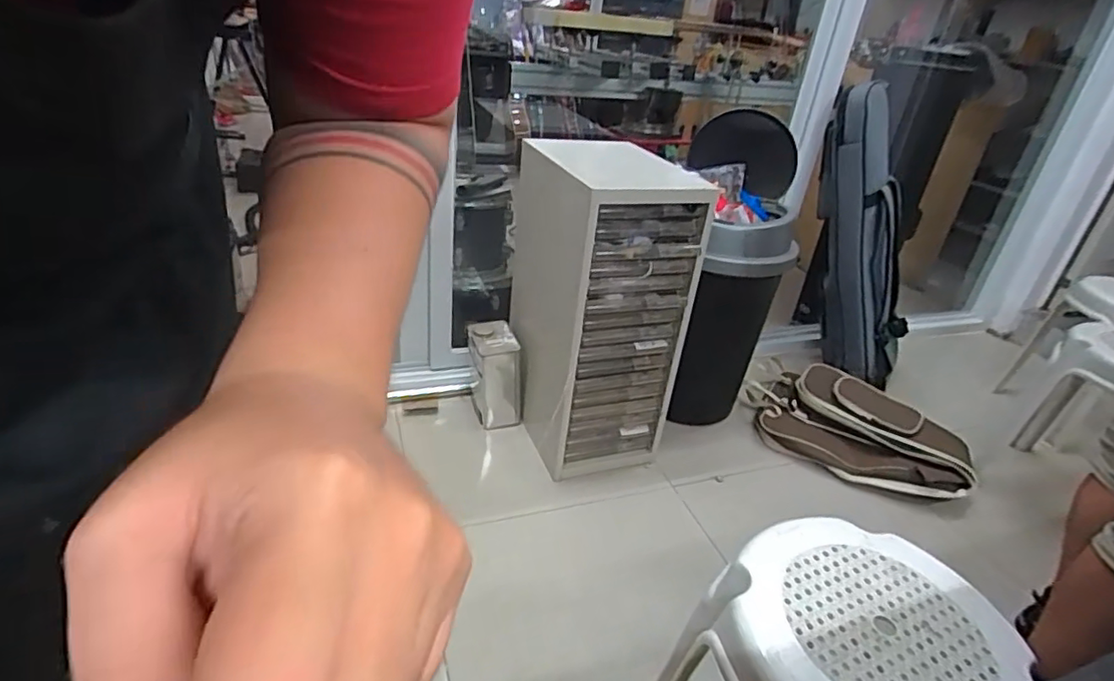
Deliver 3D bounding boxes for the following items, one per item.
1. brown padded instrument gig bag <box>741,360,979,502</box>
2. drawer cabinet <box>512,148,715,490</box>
[{"bbox_3d":[0.809,0.234,1.621,0.576,0.124,0.323,26,34,30],"label":"brown padded instrument gig bag"},{"bbox_3d":[0.085,-0.070,1.432,0.302,0.675,0.408,-4,31,-20],"label":"drawer cabinet"}]

